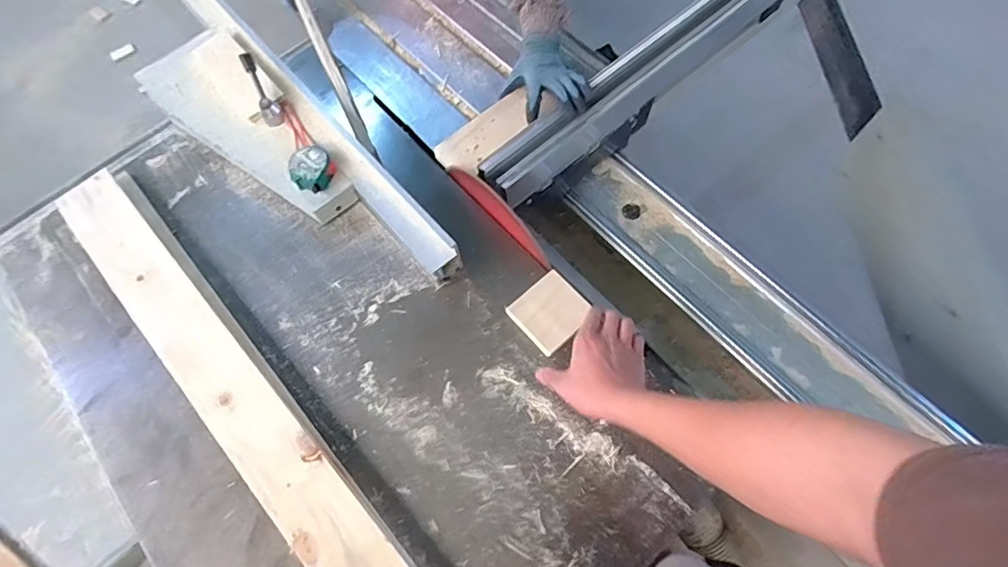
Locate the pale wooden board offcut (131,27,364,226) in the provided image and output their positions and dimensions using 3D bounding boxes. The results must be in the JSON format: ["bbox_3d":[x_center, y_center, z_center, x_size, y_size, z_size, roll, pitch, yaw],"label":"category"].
[{"bbox_3d":[-0.419,-0.256,0.855,0.168,0.057,0.437,-41,76,-9],"label":"pale wooden board offcut"}]

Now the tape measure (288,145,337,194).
[{"bbox_3d":[-0.293,-0.175,0.796,0.061,0.030,0.064,19,69,12],"label":"tape measure"}]

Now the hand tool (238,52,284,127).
[{"bbox_3d":[-0.391,-0.311,0.837,0.030,0.034,0.117,-27,89,-10],"label":"hand tool"}]

